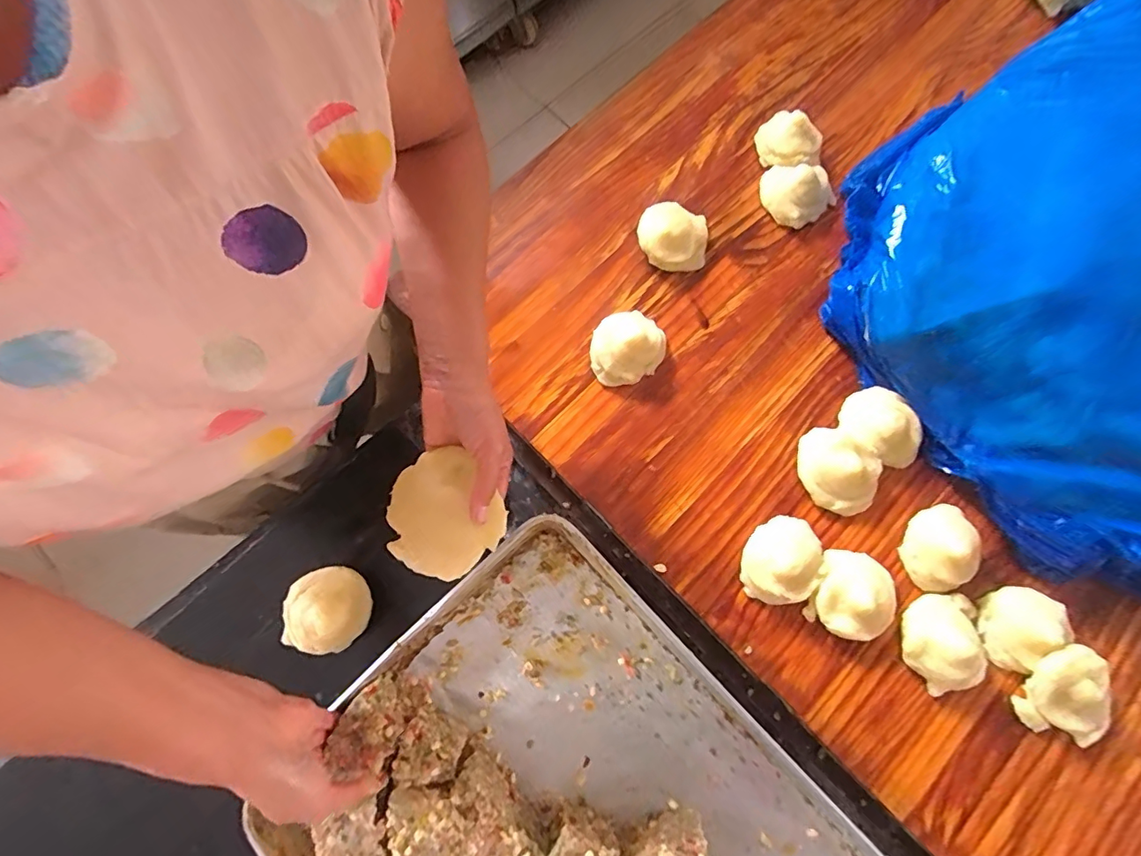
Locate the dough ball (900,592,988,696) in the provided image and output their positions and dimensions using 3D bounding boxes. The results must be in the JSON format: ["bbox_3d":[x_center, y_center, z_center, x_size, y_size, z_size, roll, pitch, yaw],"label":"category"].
[{"bbox_3d":[0.367,0.211,0.487,0.070,0.037,0.091,10,78,1],"label":"dough ball"}]

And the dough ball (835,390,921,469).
[{"bbox_3d":[0.332,0.000,0.536,0.071,0.032,0.087,-15,78,-4],"label":"dough ball"}]

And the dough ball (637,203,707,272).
[{"bbox_3d":[0.118,-0.223,0.582,0.078,0.031,0.077,0,78,-1],"label":"dough ball"}]

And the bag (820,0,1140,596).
[{"bbox_3d":[0.640,-0.167,0.524,0.626,0.097,0.607,-33,80,-8],"label":"bag"}]

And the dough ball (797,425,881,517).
[{"bbox_3d":[0.283,0.043,0.521,0.073,0.034,0.090,-5,78,-2],"label":"dough ball"}]

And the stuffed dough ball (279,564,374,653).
[{"bbox_3d":[-0.247,0.183,0.498,0.078,0.038,0.082,0,78,-1],"label":"stuffed dough ball"}]

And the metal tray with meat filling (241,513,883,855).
[{"bbox_3d":[0.046,0.428,0.447,0.392,0.069,0.602,-44,82,-7],"label":"metal tray with meat filling"}]

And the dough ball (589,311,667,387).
[{"bbox_3d":[0.062,-0.090,0.549,0.088,0.036,0.076,-24,79,-6],"label":"dough ball"}]

